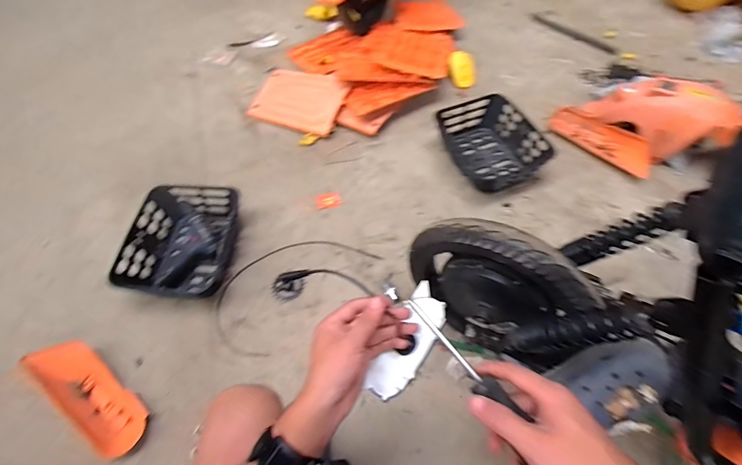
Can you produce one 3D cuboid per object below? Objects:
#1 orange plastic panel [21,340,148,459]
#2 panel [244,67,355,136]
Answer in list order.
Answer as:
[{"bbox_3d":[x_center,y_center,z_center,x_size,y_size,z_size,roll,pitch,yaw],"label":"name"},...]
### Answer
[{"bbox_3d":[-0.645,0.368,0.842,0.330,0.053,0.118,32,64,19],"label":"orange plastic panel"},{"bbox_3d":[-0.256,-0.491,1.346,0.338,0.026,0.276,15,61,13],"label":"panel"}]

